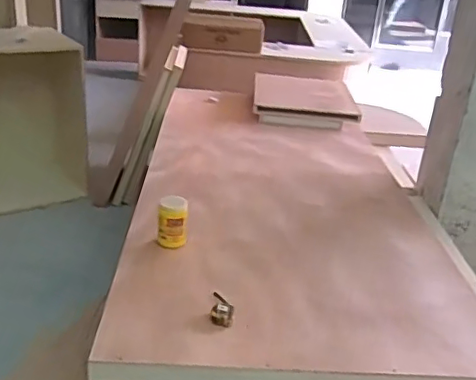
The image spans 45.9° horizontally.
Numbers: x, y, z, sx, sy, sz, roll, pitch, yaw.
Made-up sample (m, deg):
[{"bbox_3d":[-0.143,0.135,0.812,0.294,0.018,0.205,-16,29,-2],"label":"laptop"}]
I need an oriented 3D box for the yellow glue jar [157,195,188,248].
[{"bbox_3d":[-0.210,0.101,1.807,0.093,0.153,0.096,-1,25,-3],"label":"yellow glue jar"}]

